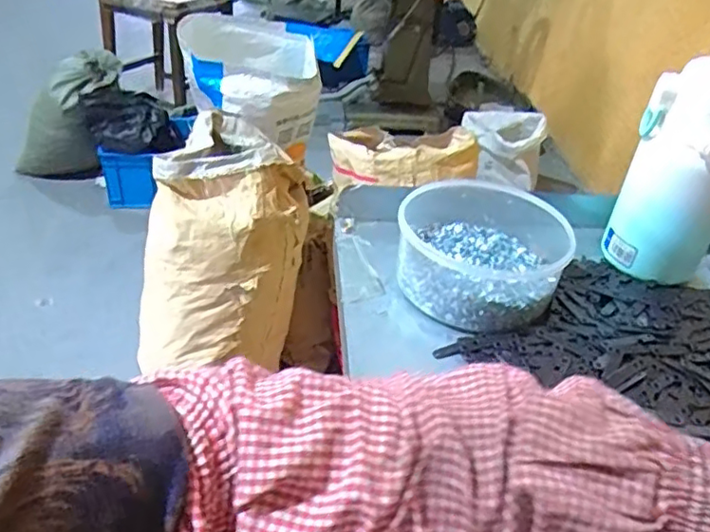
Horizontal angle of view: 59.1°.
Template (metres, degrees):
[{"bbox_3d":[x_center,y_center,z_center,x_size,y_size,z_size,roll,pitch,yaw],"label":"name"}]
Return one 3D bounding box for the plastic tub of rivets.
[{"bbox_3d":[0.119,-0.017,0.567,0.157,0.061,0.163,4,35,-3],"label":"plastic tub of rivets"}]

